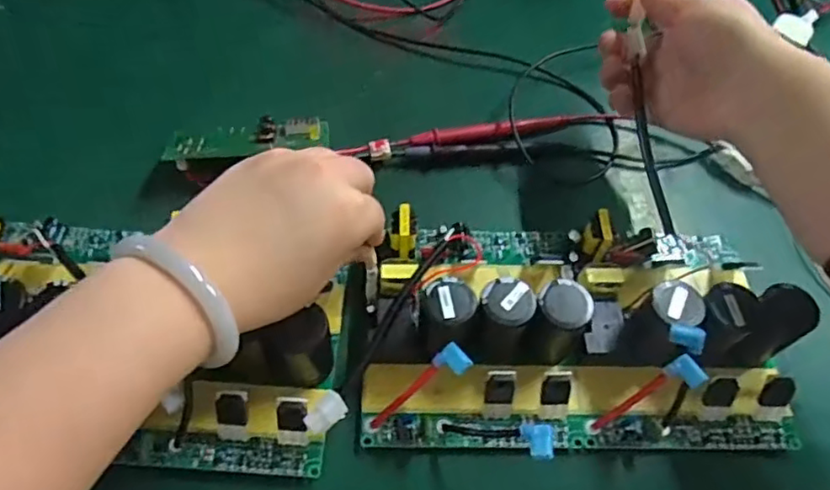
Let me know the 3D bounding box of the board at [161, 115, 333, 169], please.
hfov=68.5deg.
[{"bbox_3d":[-0.111,-0.072,0.411,0.104,0.012,0.030,-7,59,-8],"label":"board"}]

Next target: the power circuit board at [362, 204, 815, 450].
[{"bbox_3d":[0.092,0.041,0.348,0.233,0.060,0.136,2,58,-2],"label":"power circuit board"}]

